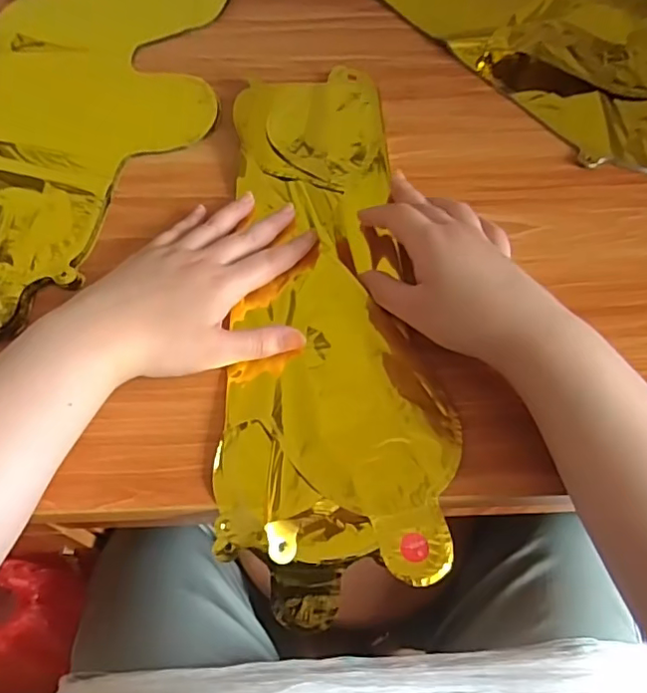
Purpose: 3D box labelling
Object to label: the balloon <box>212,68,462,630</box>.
[{"bbox_3d":[0.001,-0.037,0.405,0.133,0.043,0.413,-2,62,-2],"label":"balloon"}]

